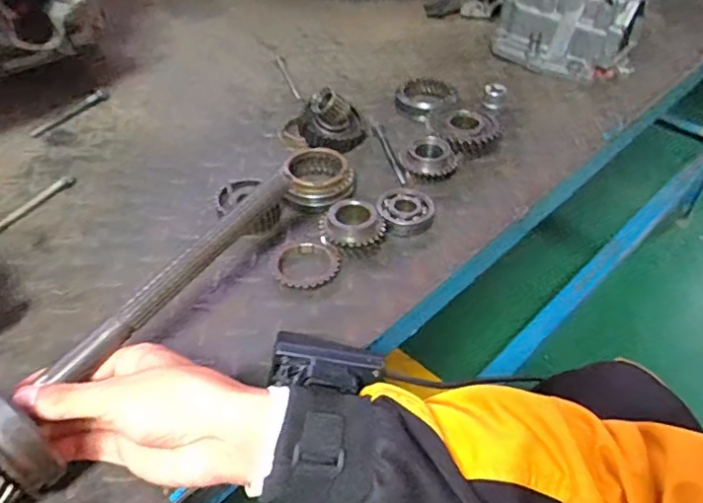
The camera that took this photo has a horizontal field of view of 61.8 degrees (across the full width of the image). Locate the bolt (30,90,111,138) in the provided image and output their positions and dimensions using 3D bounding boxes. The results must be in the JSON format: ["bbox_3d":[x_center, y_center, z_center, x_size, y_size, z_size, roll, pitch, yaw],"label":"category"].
[{"bbox_3d":[-0.316,-0.159,0.663,0.015,0.012,0.108,22,46,20],"label":"bolt"}]

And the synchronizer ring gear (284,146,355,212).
[{"bbox_3d":[-0.030,-0.068,0.552,0.066,0.033,0.059,4,43,3],"label":"synchronizer ring gear"}]

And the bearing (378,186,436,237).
[{"bbox_3d":[0.050,-0.039,0.537,0.051,0.015,0.054,1,43,-1],"label":"bearing"}]

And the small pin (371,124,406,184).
[{"bbox_3d":[0.039,-0.100,0.609,0.013,0.014,0.098,-8,43,-10],"label":"small pin"}]

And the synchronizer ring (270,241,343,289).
[{"bbox_3d":[-0.038,0.009,0.487,0.058,0.005,0.055,1,43,-1],"label":"synchronizer ring"}]

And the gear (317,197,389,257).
[{"bbox_3d":[0.004,-0.022,0.505,0.050,0.032,0.050,1,43,-1],"label":"gear"}]

